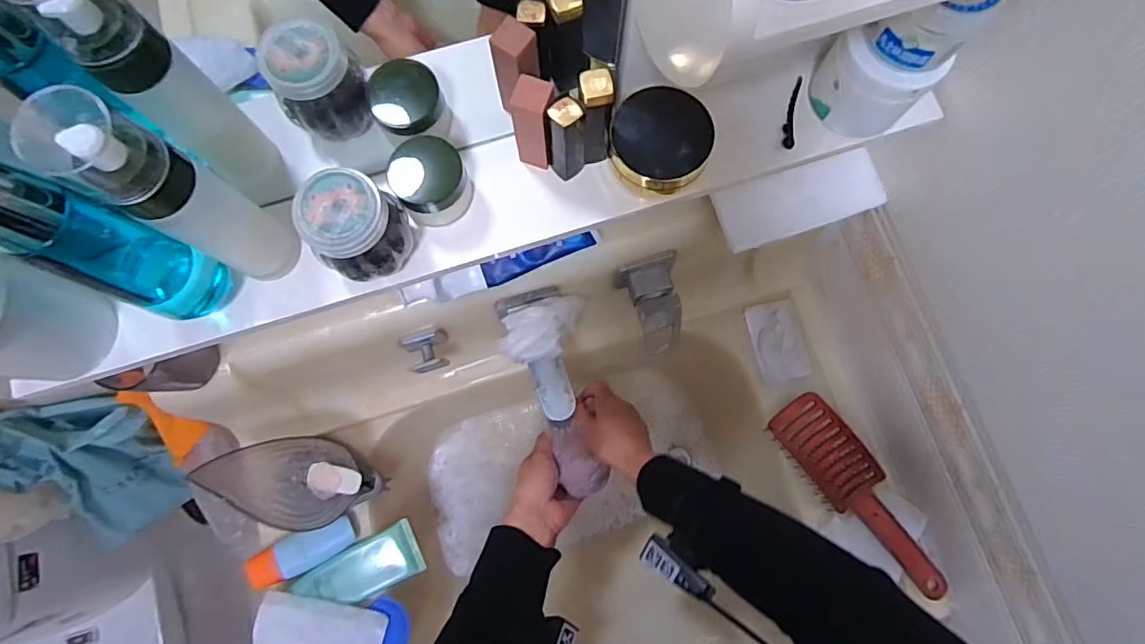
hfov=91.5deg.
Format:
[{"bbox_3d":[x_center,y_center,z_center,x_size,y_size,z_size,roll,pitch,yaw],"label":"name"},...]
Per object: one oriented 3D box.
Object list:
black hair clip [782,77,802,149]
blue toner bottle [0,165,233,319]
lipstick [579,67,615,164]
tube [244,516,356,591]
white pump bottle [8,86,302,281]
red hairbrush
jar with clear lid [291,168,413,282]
[{"bbox_3d":[0.166,-0.157,0.421,0.009,0.006,0.060,12,79,2],"label":"black hair clip"},{"bbox_3d":[-0.261,-0.041,0.306,0.042,0.183,0.045,25,80,5],"label":"blue toner bottle"},{"bbox_3d":[0.016,-0.136,0.378,0.022,0.086,0.020,2,79,0],"label":"lipstick"},{"bbox_3d":[-0.298,0.253,0.613,0.114,0.030,0.040,-22,79,-17],"label":"tube"},{"bbox_3d":[-0.215,-0.066,0.316,0.039,0.180,0.040,27,80,5],"label":"white pump bottle"},{"bbox_3d":[0.326,0.194,0.620,0.067,0.032,0.250,-39,81,-7],"label":"red hairbrush"},{"bbox_3d":[-0.139,-0.062,0.368,0.056,0.072,0.054,0,79,0],"label":"jar with clear lid"}]

